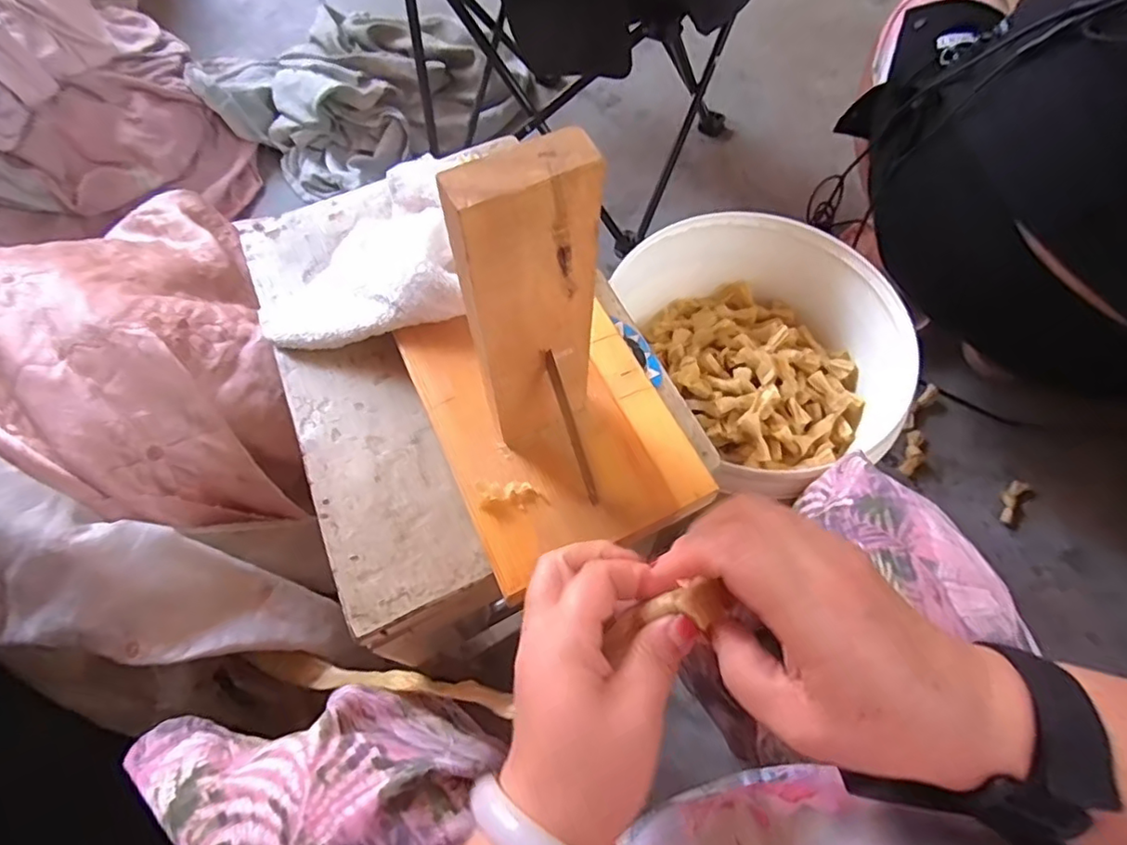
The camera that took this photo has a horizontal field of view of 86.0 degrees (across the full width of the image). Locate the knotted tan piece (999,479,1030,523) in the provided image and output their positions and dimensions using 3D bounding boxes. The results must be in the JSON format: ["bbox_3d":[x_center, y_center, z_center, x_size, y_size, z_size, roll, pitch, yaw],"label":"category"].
[{"bbox_3d":[0.643,0.111,0.869,0.026,0.012,0.072,37,69,16],"label":"knotted tan piece"}]

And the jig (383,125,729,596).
[{"bbox_3d":[-0.011,-0.043,0.311,0.140,0.218,0.191,-23,66,-11],"label":"jig"}]

